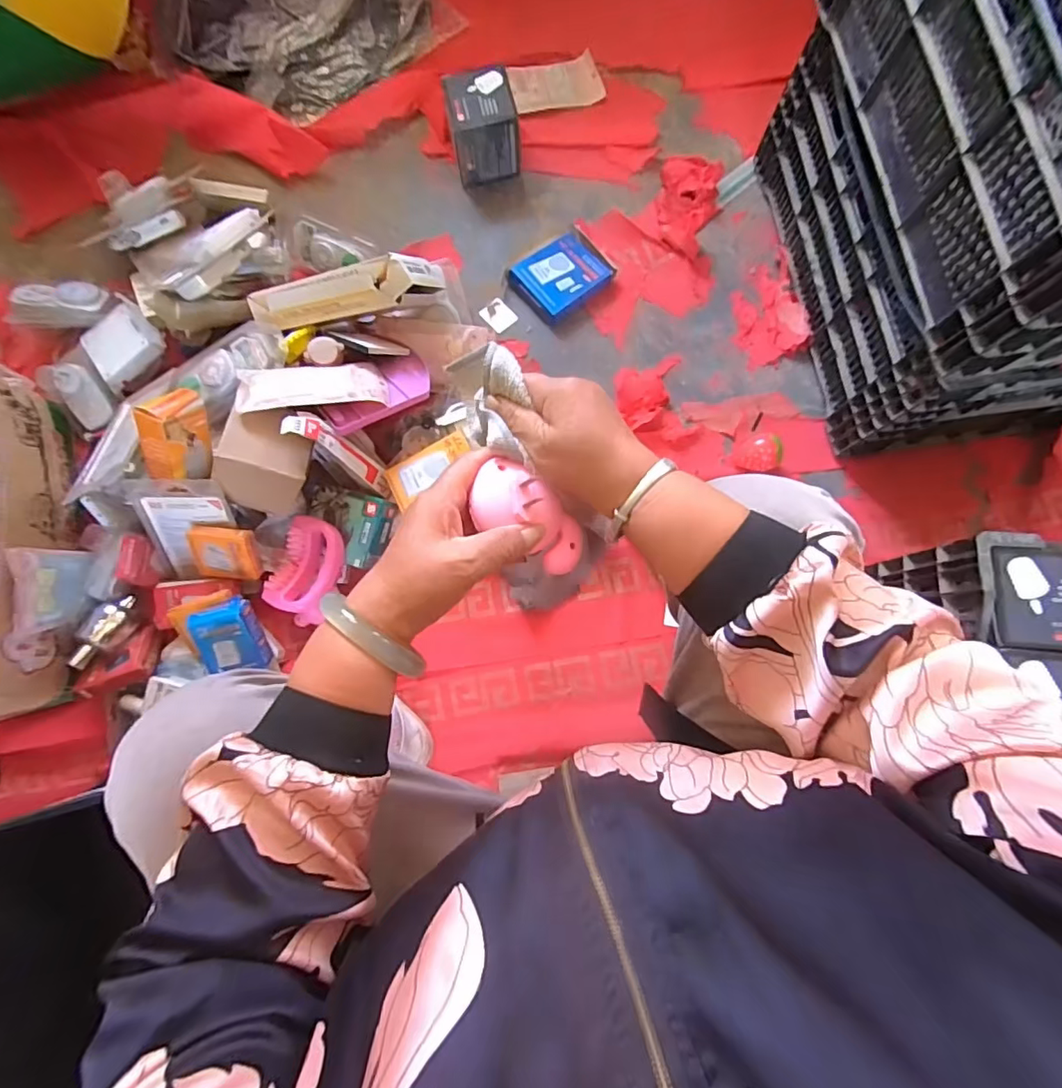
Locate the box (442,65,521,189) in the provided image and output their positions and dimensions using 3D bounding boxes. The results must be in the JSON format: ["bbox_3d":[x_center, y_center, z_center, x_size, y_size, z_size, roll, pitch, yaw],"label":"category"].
[{"bbox_3d":[-0.084,-0.714,0.911,0.114,0.108,0.123,-10,79,-2],"label":"box"}]

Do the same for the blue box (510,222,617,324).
[{"bbox_3d":[0.056,-0.455,0.892,0.161,0.024,0.123,-36,81,-7],"label":"blue box"}]

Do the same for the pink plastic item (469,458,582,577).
[{"bbox_3d":[0.001,-0.015,0.339,0.081,0.028,0.044,39,79,-29],"label":"pink plastic item"}]

